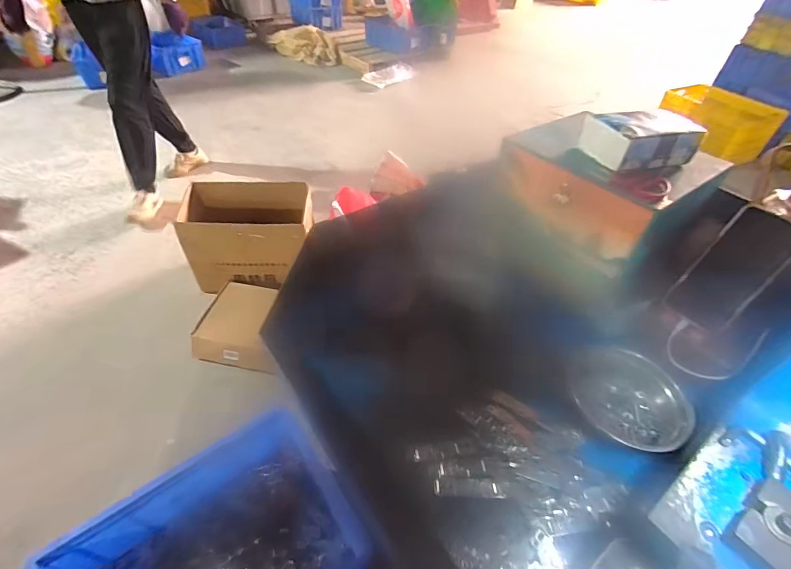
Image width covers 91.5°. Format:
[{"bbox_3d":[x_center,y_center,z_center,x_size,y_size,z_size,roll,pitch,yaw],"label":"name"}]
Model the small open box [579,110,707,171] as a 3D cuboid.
[{"bbox_3d":[0.357,-0.215,0.563,0.129,0.052,0.088,-6,47,-10],"label":"small open box"}]

